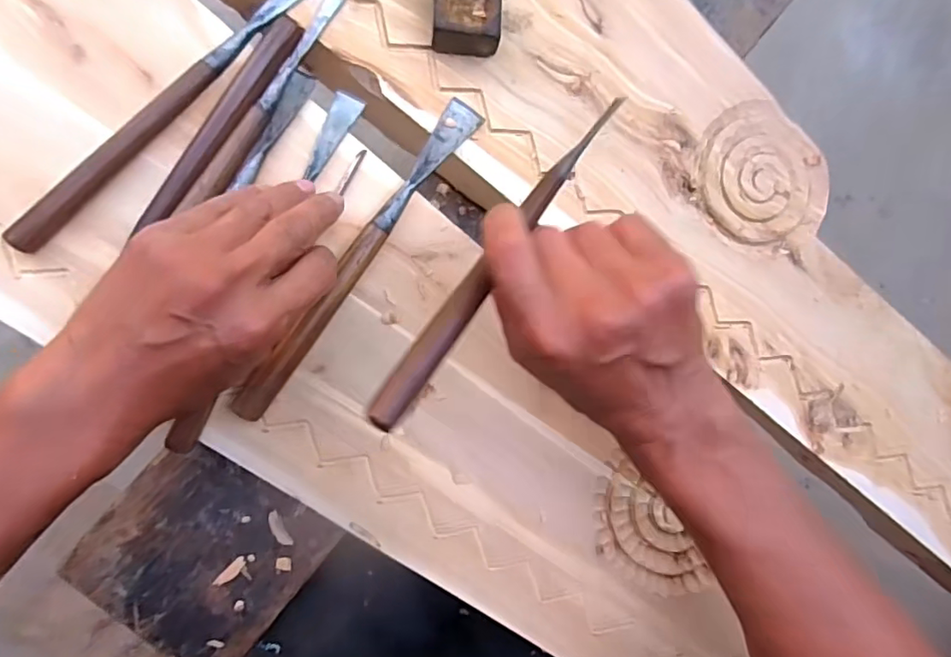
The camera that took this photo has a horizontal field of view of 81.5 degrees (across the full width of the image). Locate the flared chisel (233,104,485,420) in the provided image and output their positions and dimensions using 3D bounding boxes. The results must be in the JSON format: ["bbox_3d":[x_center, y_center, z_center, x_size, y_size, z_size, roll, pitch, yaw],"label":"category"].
[{"bbox_3d":[-0.074,-0.050,0.360,0.022,0.022,0.250,36,84,-7],"label":"flared chisel"}]

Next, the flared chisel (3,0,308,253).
[{"bbox_3d":[-0.186,-0.147,0.347,0.019,0.012,0.260,42,83,-6],"label":"flared chisel"}]

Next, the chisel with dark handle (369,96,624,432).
[{"bbox_3d":[0.021,-0.049,0.295,0.015,0.010,0.244,38,65,-6],"label":"chisel with dark handle"}]

